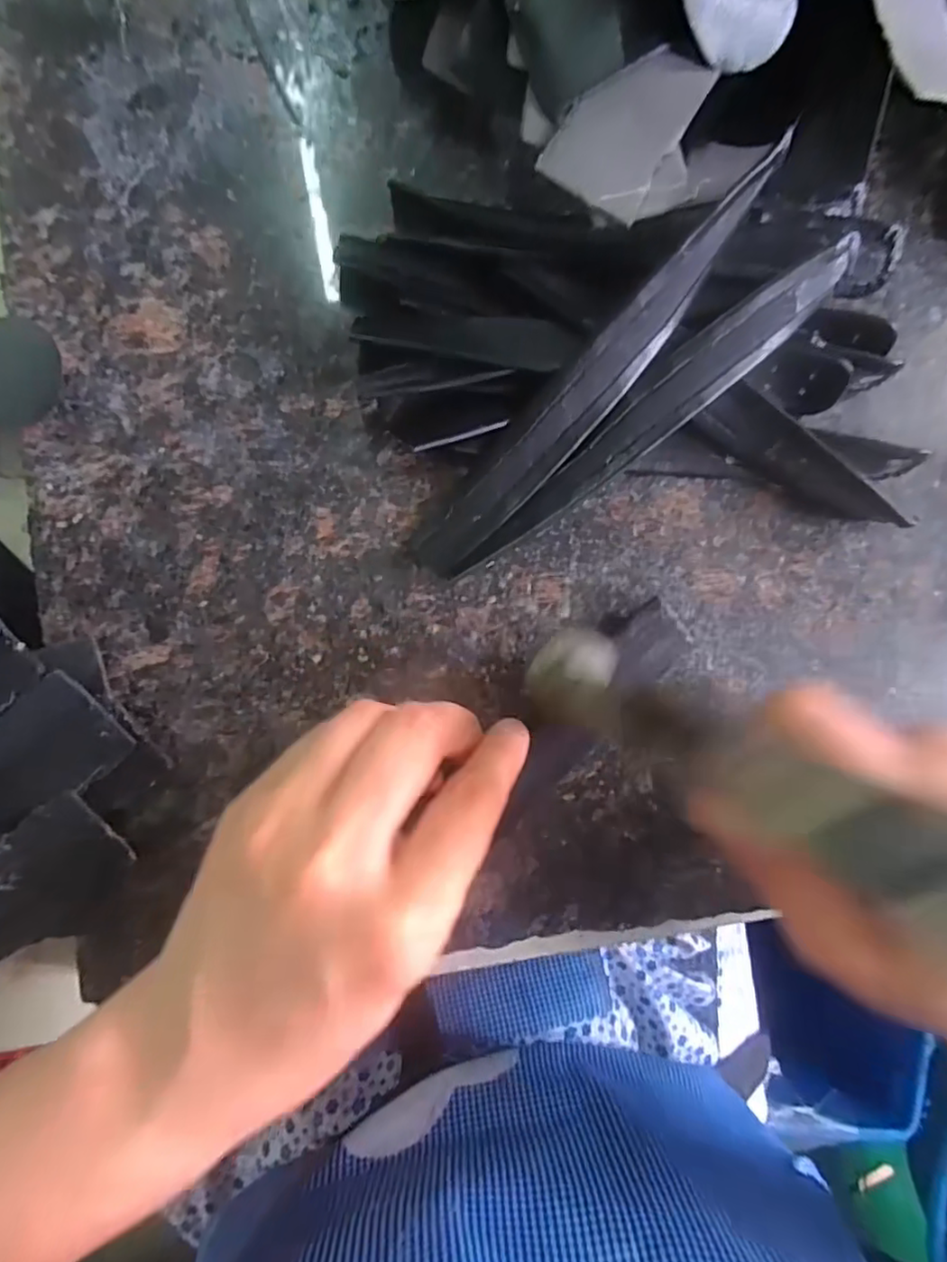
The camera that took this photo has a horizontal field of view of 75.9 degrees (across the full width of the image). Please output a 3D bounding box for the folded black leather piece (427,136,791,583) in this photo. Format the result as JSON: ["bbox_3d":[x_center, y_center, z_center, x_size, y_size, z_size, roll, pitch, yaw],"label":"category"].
[{"bbox_3d":[0.040,-0.084,0.207,0.020,0.016,0.163,41,99,-3],"label":"folded black leather piece"}]

